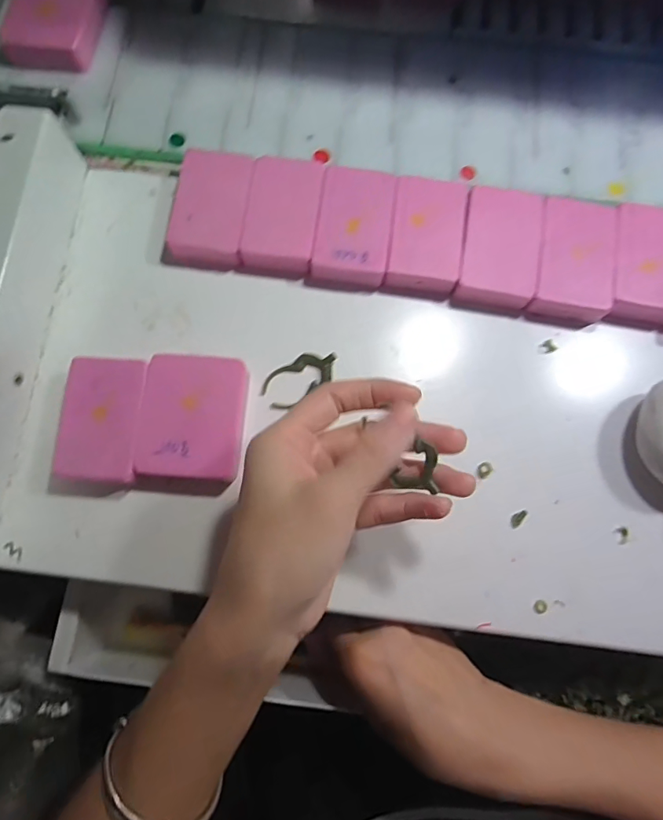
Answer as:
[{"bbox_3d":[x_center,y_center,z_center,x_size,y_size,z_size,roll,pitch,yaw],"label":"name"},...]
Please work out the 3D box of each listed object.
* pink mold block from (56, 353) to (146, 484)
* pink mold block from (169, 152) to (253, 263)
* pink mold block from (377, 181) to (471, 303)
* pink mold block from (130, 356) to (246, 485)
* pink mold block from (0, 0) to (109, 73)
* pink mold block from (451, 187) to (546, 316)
[{"bbox_3d":[-0.126,0.006,0.262,0.041,0.020,0.067,2,79,0],"label":"pink mold block"},{"bbox_3d":[-0.074,-0.124,0.291,0.044,0.014,0.074,6,79,1],"label":"pink mold block"},{"bbox_3d":[0.058,-0.106,0.287,0.044,0.013,0.071,9,79,1],"label":"pink mold block"},{"bbox_3d":[-0.077,0.005,0.264,0.057,0.019,0.069,3,79,0],"label":"pink mold block"},{"bbox_3d":[-0.184,-0.264,0.314,0.055,0.017,0.076,4,79,0],"label":"pink mold block"},{"bbox_3d":[0.103,-0.099,0.287,0.046,0.016,0.075,11,79,2],"label":"pink mold block"}]

